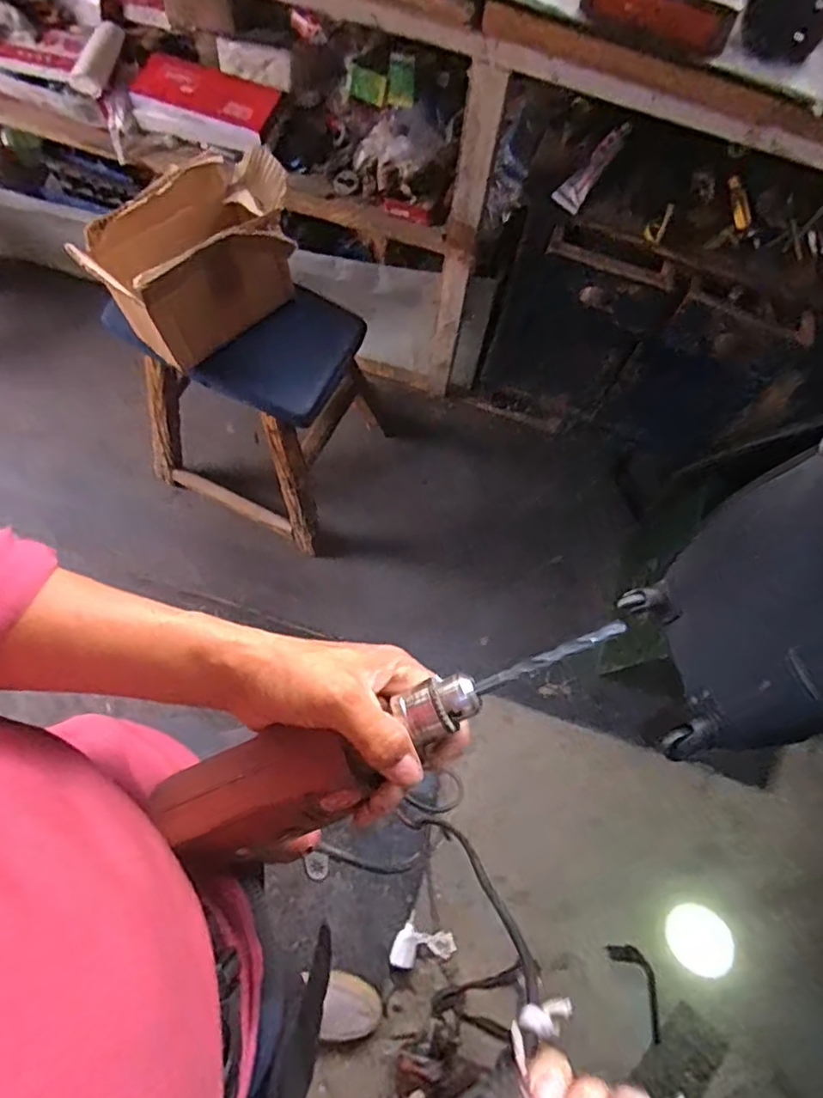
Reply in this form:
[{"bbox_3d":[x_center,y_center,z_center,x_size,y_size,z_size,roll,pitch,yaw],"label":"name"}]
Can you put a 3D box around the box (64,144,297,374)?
[{"bbox_3d":[-0.256,-0.356,0.773,0.245,0.161,0.131,-29,78,-9],"label":"box"}]

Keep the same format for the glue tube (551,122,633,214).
[{"bbox_3d":[0.242,-0.509,0.833,0.035,0.023,0.124,44,107,9],"label":"glue tube"}]

